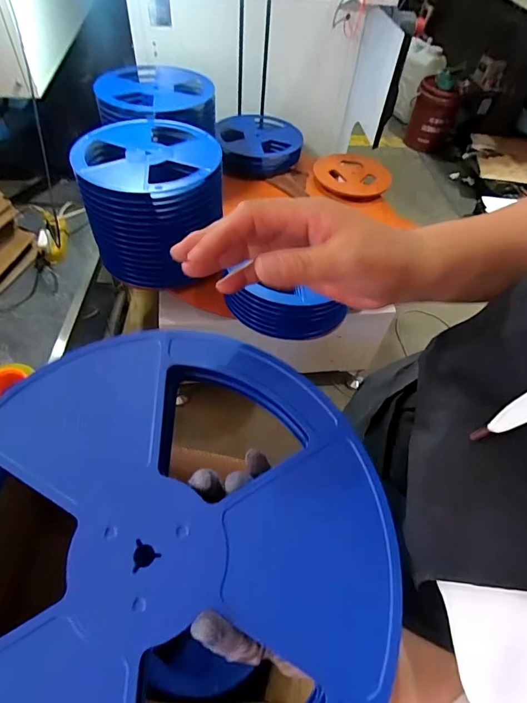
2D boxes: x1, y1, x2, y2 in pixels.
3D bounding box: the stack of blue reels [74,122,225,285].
[{"bbox_3d":[-0.265,-0.377,0.979,0.297,0.253,0.325,-6,54,-10],"label":"stack of blue reels"}]

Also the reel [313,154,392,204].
[{"bbox_3d":[0.323,-0.629,1.403,0.254,0.042,0.288,37,59,21],"label":"reel"}]

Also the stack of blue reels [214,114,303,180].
[{"bbox_3d":[-0.014,-0.762,1.443,0.315,0.083,0.307,-2,54,-7],"label":"stack of blue reels"}]

